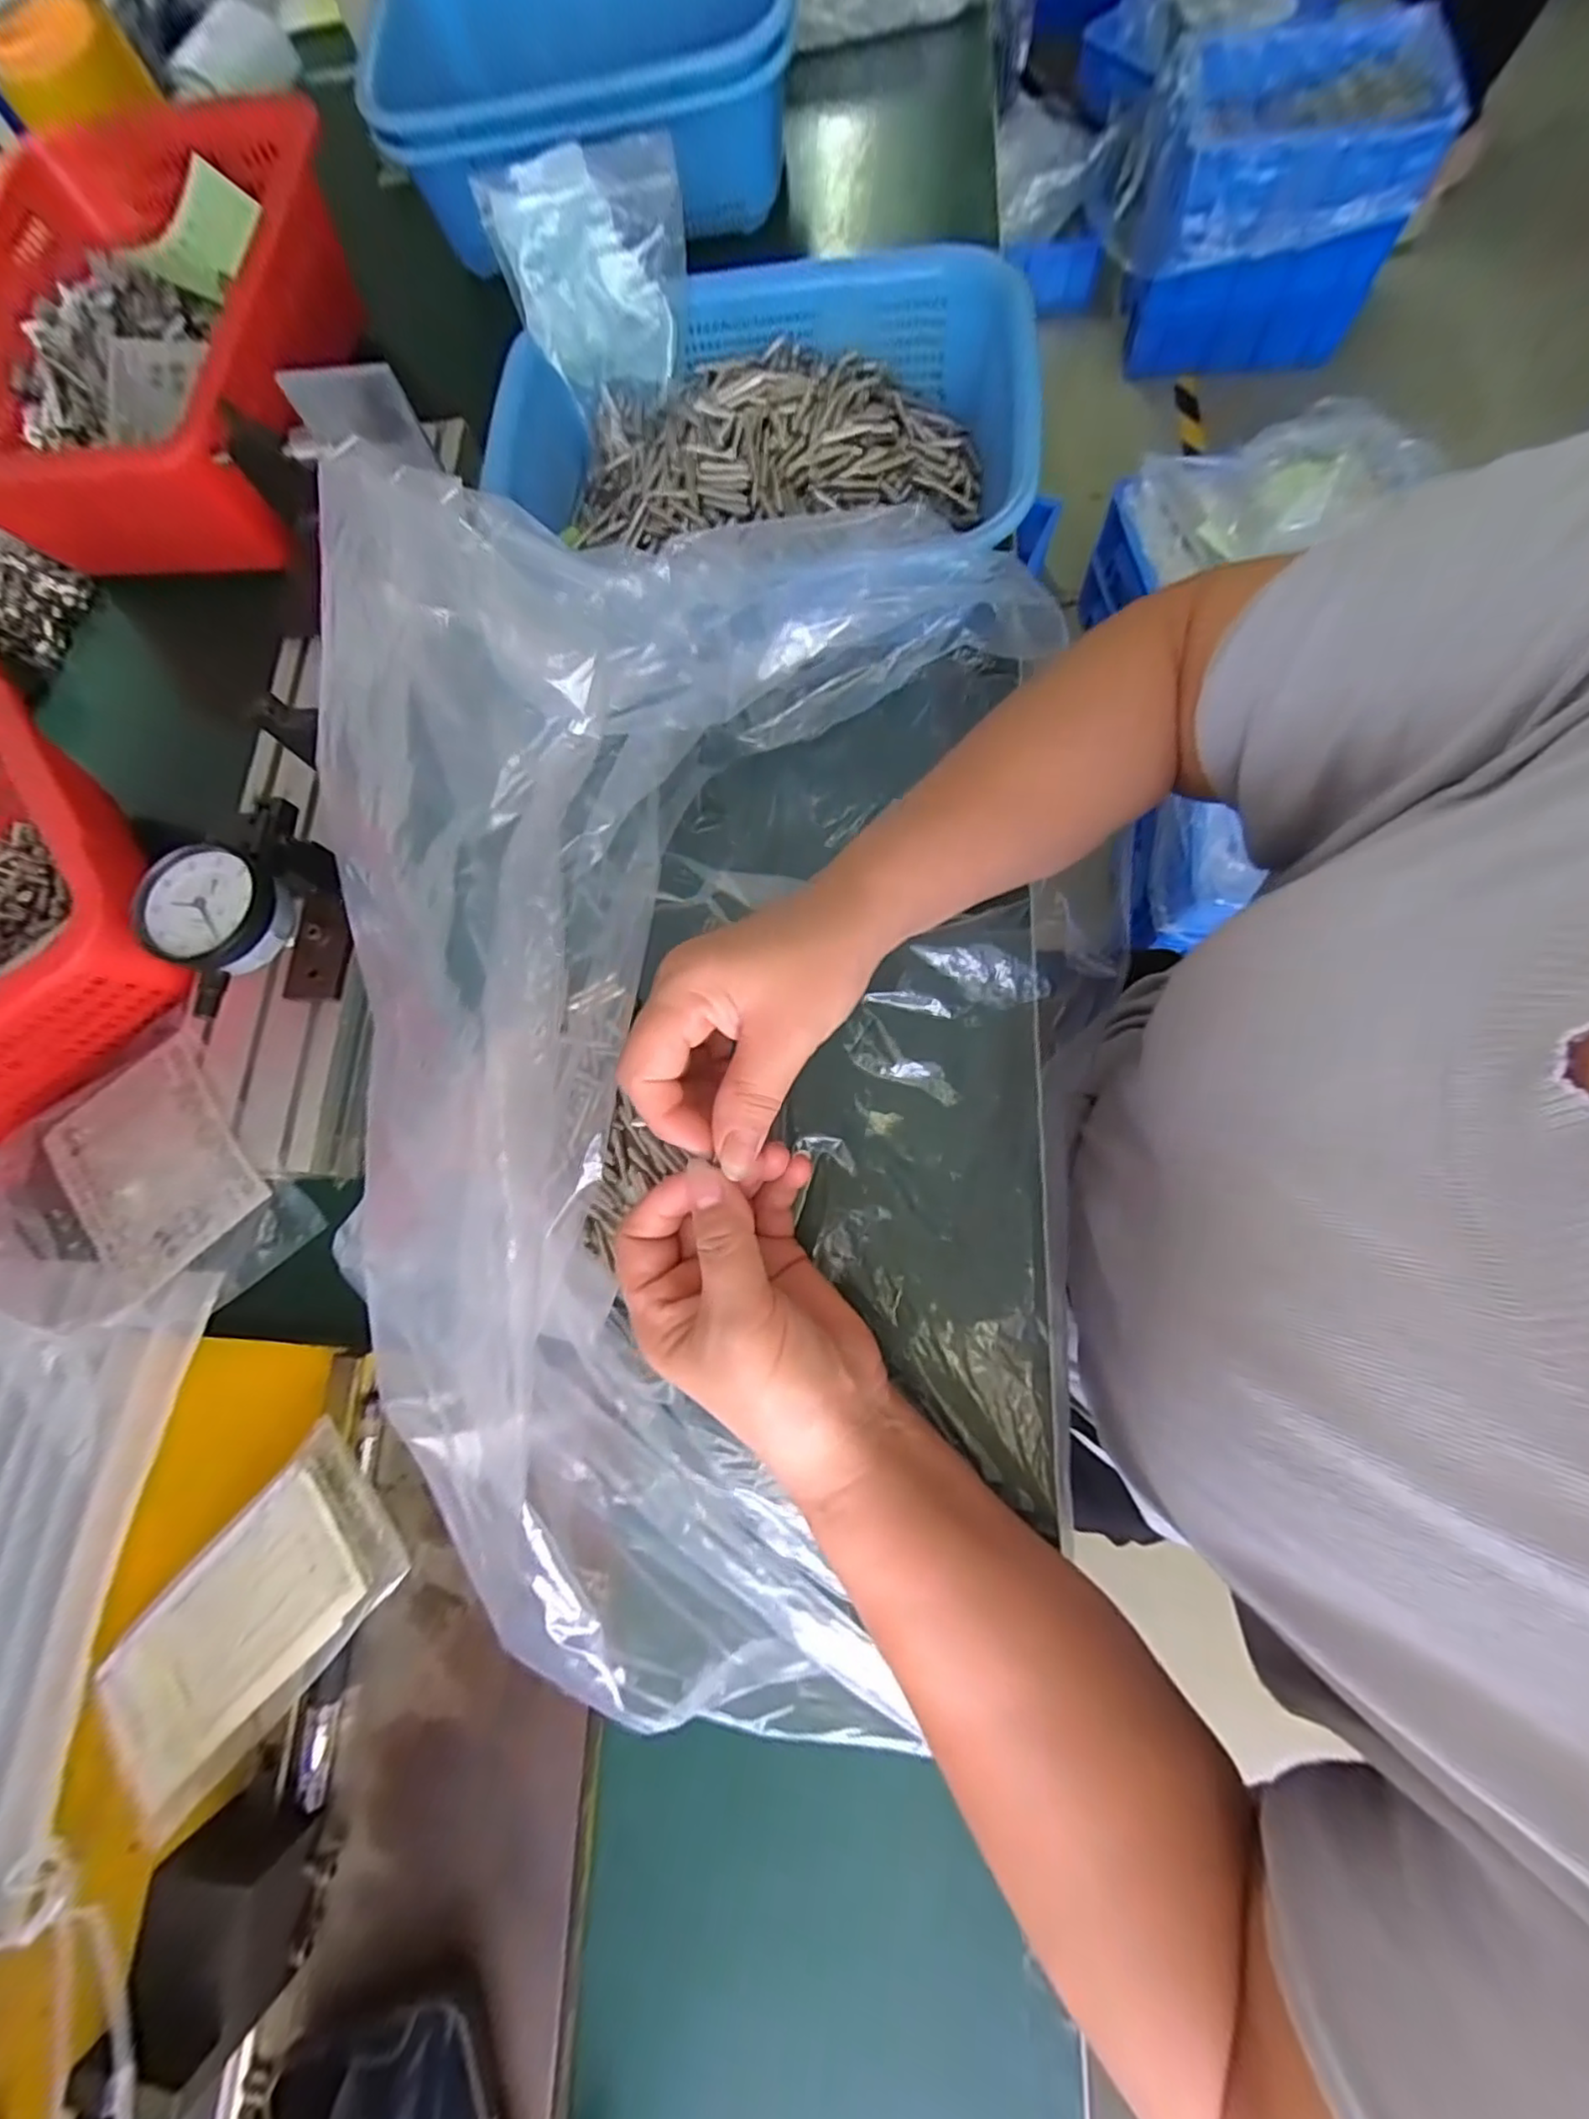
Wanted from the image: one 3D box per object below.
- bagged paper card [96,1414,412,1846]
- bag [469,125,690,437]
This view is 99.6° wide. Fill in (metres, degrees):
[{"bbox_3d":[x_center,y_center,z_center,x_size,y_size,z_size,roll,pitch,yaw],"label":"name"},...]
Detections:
[{"bbox_3d":[-0.226,0.232,0.278,0.073,0.007,0.145,42,90,19],"label":"bagged paper card"},{"bbox_3d":[-0.101,-0.409,0.360,0.095,0.096,0.018,-9,67,6],"label":"bag"}]

